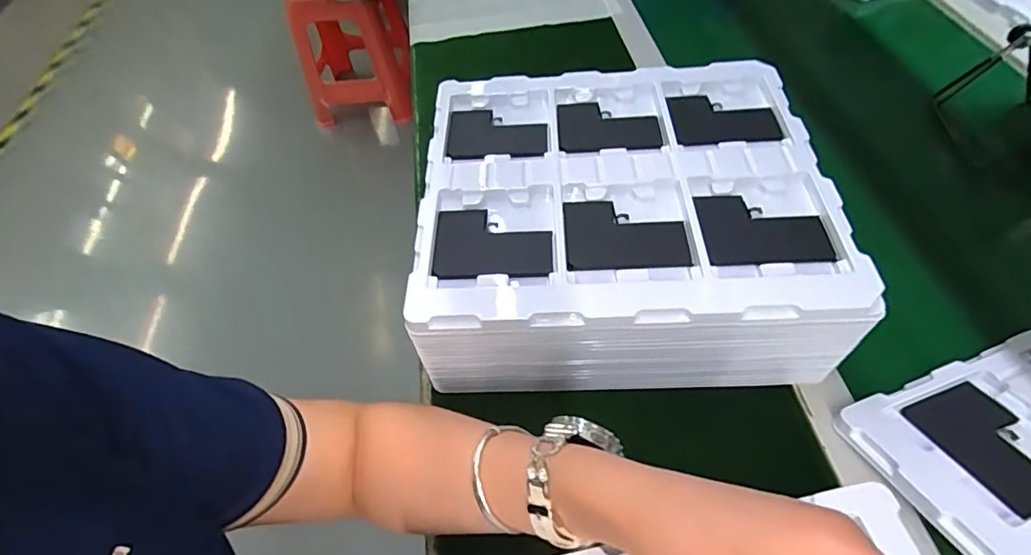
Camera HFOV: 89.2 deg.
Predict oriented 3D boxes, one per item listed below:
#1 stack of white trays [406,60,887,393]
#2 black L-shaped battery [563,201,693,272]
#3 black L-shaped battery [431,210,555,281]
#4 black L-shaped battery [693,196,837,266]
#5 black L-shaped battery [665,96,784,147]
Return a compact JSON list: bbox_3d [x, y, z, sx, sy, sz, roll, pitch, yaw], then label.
[{"bbox_3d":[0.088,-0.056,0.463,0.309,0.103,0.276,-2,54,4],"label":"stack of white trays"},{"bbox_3d":[0.083,-0.032,0.399,0.089,0.005,0.067,0,54,5],"label":"black L-shaped battery"},{"bbox_3d":[-0.017,-0.027,0.400,0.089,0.005,0.068,-2,54,4],"label":"black L-shaped battery"},{"bbox_3d":[0.182,-0.036,0.386,0.087,0.004,0.067,-1,54,4],"label":"black L-shaped battery"},{"bbox_3d":[0.184,-0.142,0.467,0.090,0.007,0.073,-3,54,4],"label":"black L-shaped battery"}]

